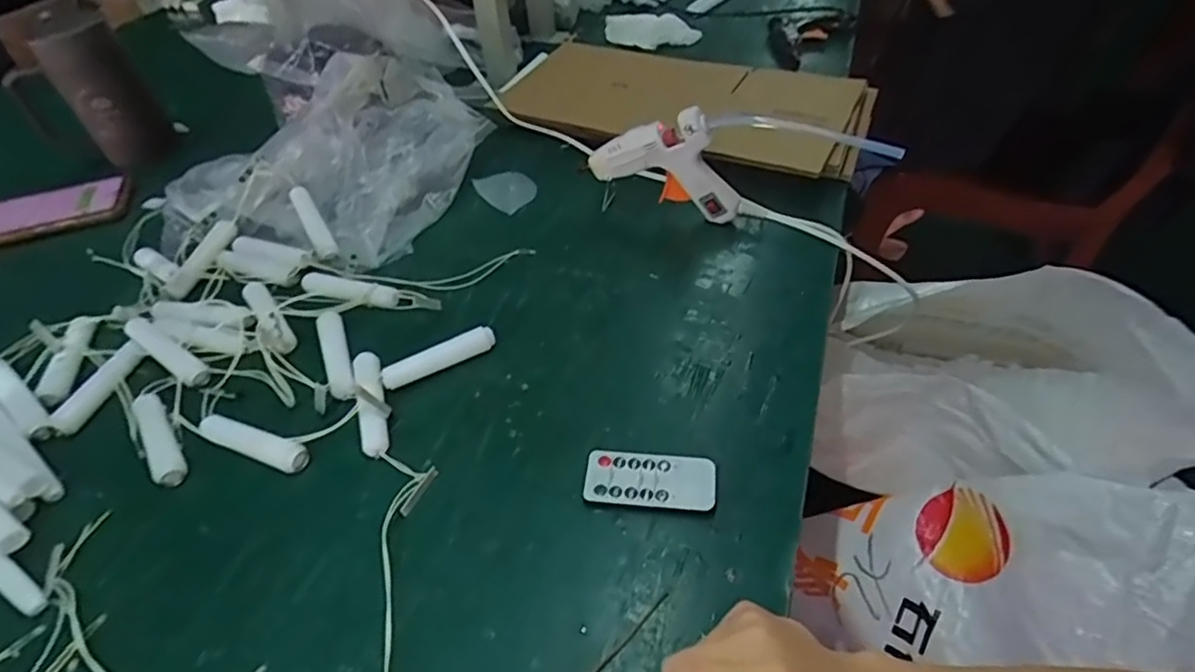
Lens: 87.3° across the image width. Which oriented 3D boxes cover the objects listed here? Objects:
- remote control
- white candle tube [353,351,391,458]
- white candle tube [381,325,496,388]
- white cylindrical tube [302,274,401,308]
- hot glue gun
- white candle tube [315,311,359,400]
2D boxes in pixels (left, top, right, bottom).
[{"bbox_3d":[0.034,0.095,0.411,0.084,0.007,0.038,3,46,8],"label":"remote control"},{"bbox_3d":[-0.167,0.048,0.464,0.019,0.015,0.091,-16,47,-11],"label":"white candle tube"},{"bbox_3d":[-0.121,0.018,0.484,0.088,0.021,0.016,-27,50,-20],"label":"white candle tube"},{"bbox_3d":[-0.219,-0.039,0.552,0.097,0.016,0.021,10,48,14],"label":"white cylindrical tube"},{"bbox_3d":[0.060,-0.155,0.578,0.140,0.109,0.024,10,47,14],"label":"hot glue gun"},{"bbox_3d":[-0.207,0.015,0.496,0.020,0.014,0.090,-20,48,-14],"label":"white candle tube"}]

